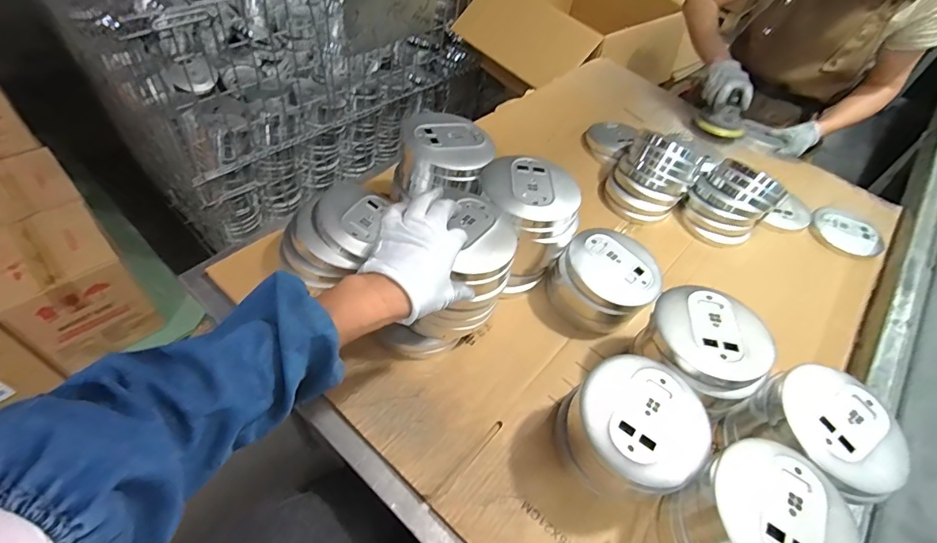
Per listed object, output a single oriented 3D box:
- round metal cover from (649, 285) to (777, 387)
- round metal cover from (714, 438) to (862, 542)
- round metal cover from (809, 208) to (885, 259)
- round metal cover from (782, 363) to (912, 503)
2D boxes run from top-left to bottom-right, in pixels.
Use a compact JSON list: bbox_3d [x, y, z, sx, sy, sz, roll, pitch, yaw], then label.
[{"bbox_3d":[0.284,0.073,0.538,0.109,0.034,0.128,-26,58,-22],"label":"round metal cover"},{"bbox_3d":[0.278,0.212,0.403,0.106,0.015,0.123,20,52,6],"label":"round metal cover"},{"bbox_3d":[0.714,-0.073,0.866,0.114,0.016,0.115,2,52,-3],"label":"round metal cover"},{"bbox_3d":[0.388,0.161,0.479,0.112,0.032,0.115,29,54,13],"label":"round metal cover"}]

